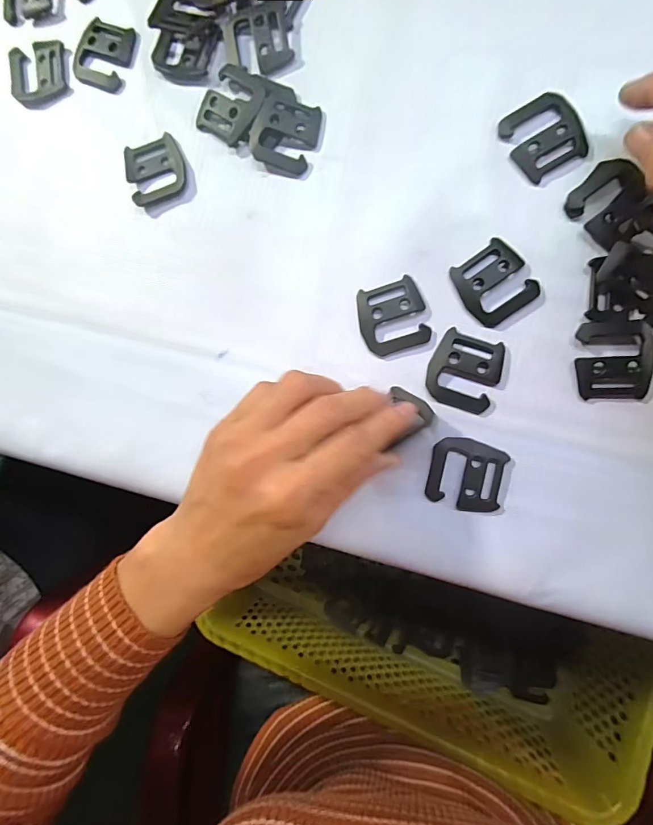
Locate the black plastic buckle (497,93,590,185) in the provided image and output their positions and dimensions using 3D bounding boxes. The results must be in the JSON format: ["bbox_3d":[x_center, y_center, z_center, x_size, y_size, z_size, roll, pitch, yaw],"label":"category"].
[{"bbox_3d":[0.113,-0.145,0.217,0.035,0.004,0.038,-28,85,8],"label":"black plastic buckle"}]

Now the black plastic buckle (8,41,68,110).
[{"bbox_3d":[-0.186,-0.220,0.270,0.038,0.005,0.036,-5,89,9],"label":"black plastic buckle"}]

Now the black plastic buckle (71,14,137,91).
[{"bbox_3d":[-0.140,-0.224,0.262,0.037,0.005,0.038,23,93,9],"label":"black plastic buckle"}]

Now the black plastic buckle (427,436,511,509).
[{"bbox_3d":[0.075,0.033,0.223,0.038,0.004,0.037,13,92,9],"label":"black plastic buckle"}]

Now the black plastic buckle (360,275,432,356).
[{"bbox_3d":[0.036,-0.053,0.230,0.035,0.004,0.037,-15,87,9],"label":"black plastic buckle"}]

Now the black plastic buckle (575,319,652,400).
[{"bbox_3d":[0.146,-0.027,0.211,0.036,0.005,0.039,-1,90,9],"label":"black plastic buckle"}]

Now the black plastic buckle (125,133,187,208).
[{"bbox_3d":[-0.105,-0.148,0.254,0.036,0.005,0.036,-16,87,9],"label":"black plastic buckle"}]

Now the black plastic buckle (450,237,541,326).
[{"bbox_3d":[0.089,-0.069,0.222,0.036,0.004,0.038,-31,85,8],"label":"black plastic buckle"}]

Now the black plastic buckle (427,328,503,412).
[{"bbox_3d":[0.074,-0.022,0.224,0.037,0.004,0.039,25,94,9],"label":"black plastic buckle"}]

